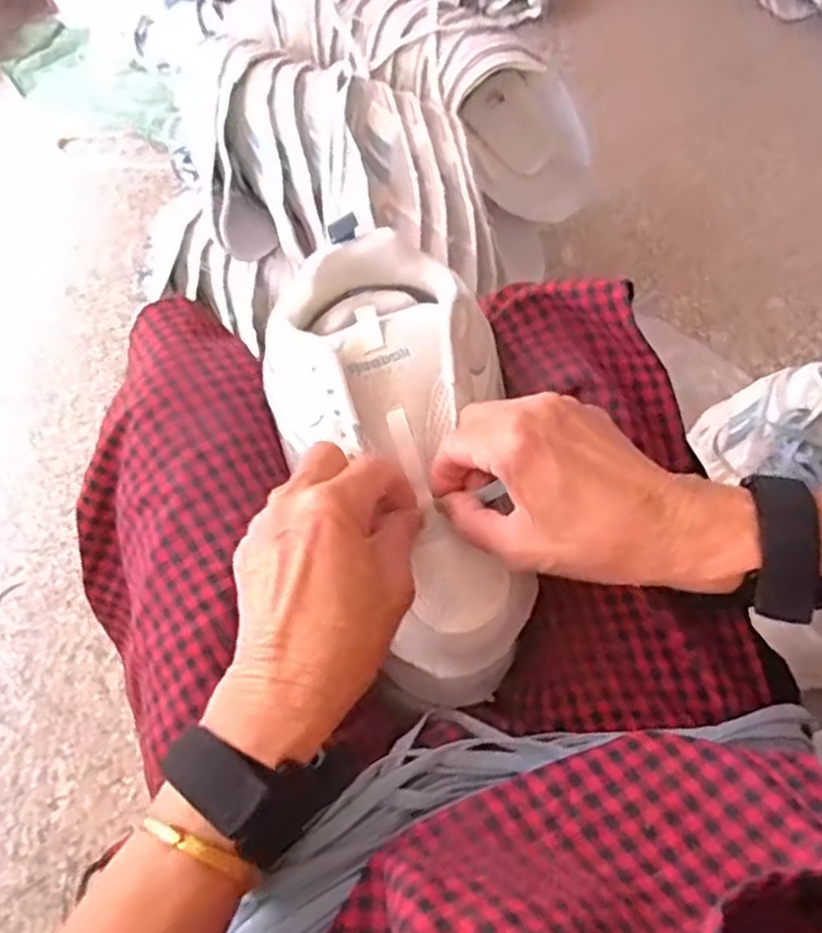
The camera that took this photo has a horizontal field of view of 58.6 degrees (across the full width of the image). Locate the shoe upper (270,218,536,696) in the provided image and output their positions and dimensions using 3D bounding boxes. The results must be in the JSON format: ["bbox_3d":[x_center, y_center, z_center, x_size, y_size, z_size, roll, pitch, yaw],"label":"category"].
[{"bbox_3d":[0.005,0.002,0.407,0.128,0.065,0.258,-17,90,-9],"label":"shoe upper"}]

